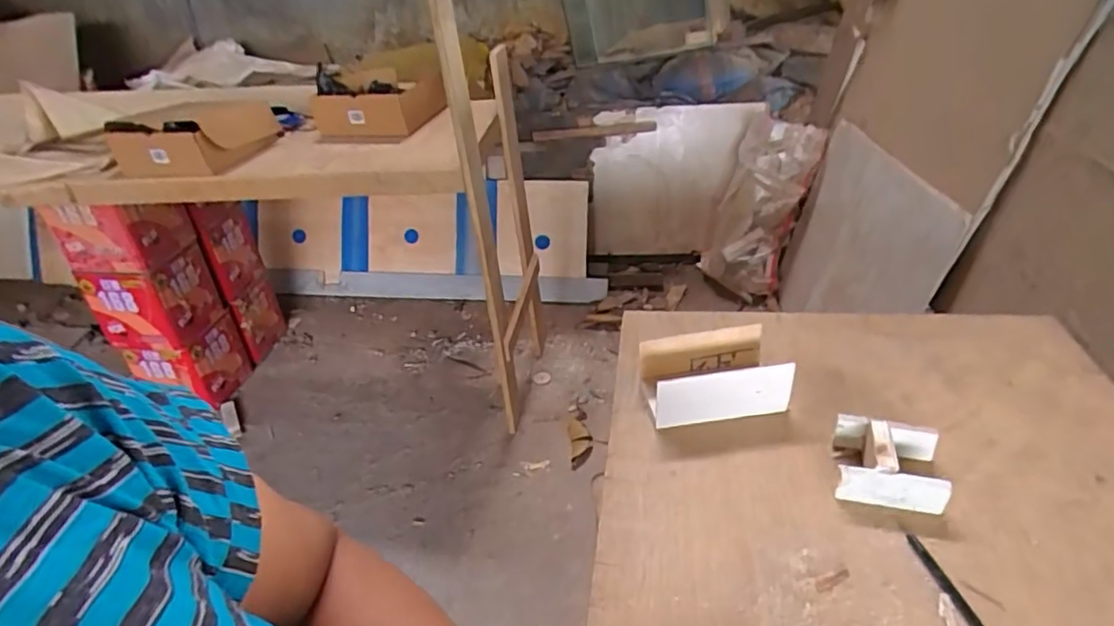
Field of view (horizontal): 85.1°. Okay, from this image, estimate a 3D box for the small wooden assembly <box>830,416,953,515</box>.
[{"bbox_3d":[0.303,0.136,0.556,0.088,0.043,0.078,6,36,20],"label":"small wooden assembly"}]

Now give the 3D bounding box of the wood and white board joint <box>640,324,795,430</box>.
[{"bbox_3d":[0.170,0.069,0.669,0.145,0.065,0.084,-8,34,-1],"label":"wood and white board joint"}]

